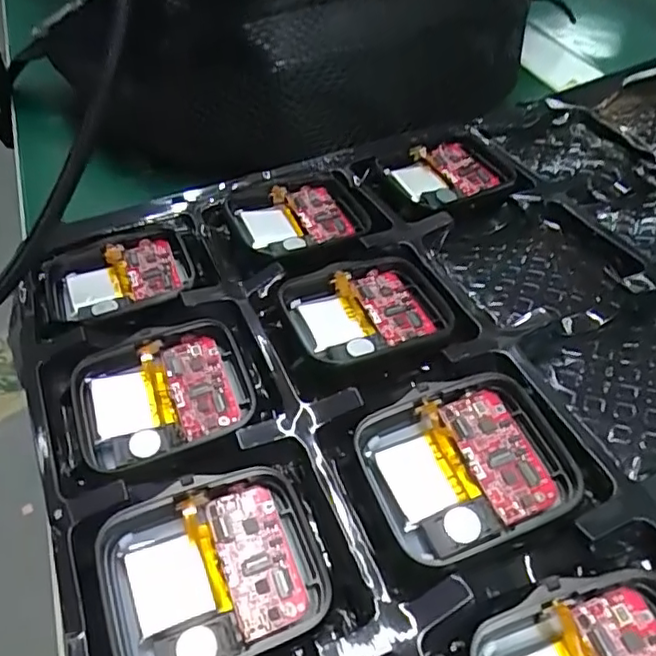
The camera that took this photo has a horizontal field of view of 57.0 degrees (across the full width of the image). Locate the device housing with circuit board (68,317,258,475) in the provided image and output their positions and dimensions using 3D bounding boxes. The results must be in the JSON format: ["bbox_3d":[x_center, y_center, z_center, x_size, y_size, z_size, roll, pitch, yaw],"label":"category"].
[{"bbox_3d":[-0.042,0.017,0.153,0.043,0.007,0.035,-15,50,-13],"label":"device housing with circuit board"}]

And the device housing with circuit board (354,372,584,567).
[{"bbox_3d":[0.031,0.030,0.134,0.043,0.009,0.036,-16,50,-15],"label":"device housing with circuit board"}]

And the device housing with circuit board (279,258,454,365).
[{"bbox_3d":[0.012,-0.006,0.167,0.043,0.009,0.035,-17,51,-16],"label":"device housing with circuit board"}]

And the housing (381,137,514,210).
[{"bbox_3d":[0.041,-0.054,0.213,0.041,0.007,0.033,-22,52,-19],"label":"housing"}]

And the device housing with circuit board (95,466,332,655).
[{"bbox_3d":[-0.023,0.049,0.123,0.042,0.009,0.036,-17,50,-15],"label":"device housing with circuit board"}]

